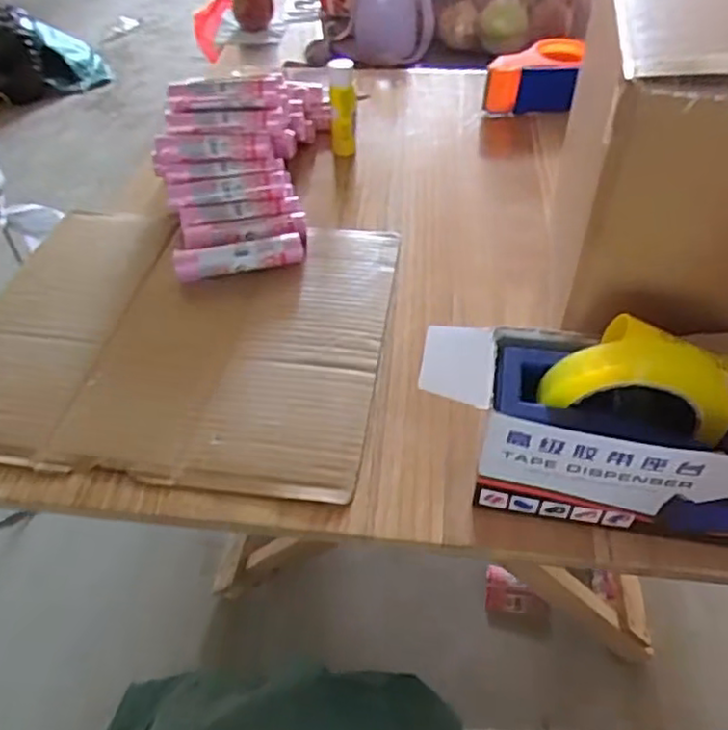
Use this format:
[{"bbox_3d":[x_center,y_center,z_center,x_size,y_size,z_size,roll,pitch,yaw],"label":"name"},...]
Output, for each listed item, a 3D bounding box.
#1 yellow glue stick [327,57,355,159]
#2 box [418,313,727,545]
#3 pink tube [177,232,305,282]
[{"bbox_3d":[-0.025,-0.297,0.785,0.027,0.118,0.024,0,44,2],"label":"yellow glue stick"},{"bbox_3d":[0.189,0.040,0.428,0.296,0.132,0.093,3,44,5],"label":"box"},{"bbox_3d":[-0.120,-0.106,0.644,0.120,0.034,0.031,-9,45,-8],"label":"pink tube"}]

